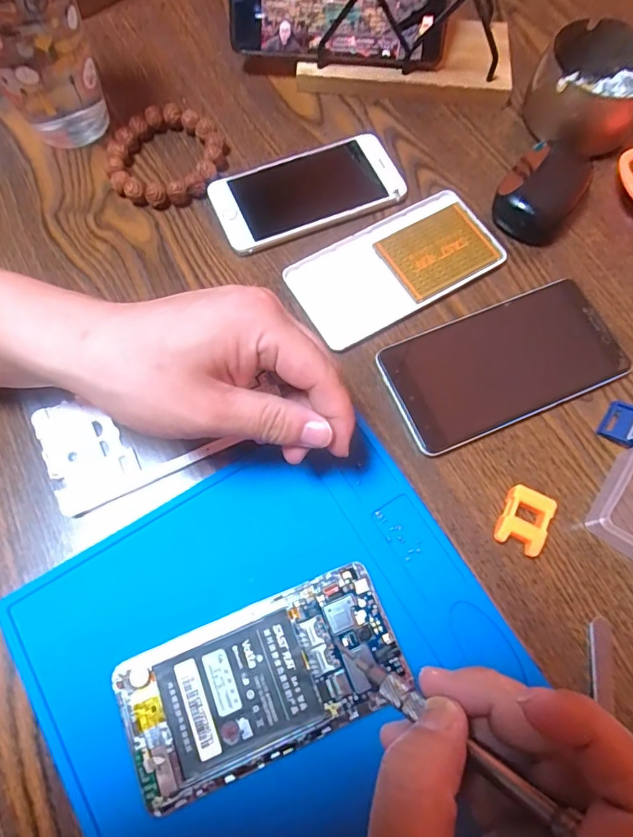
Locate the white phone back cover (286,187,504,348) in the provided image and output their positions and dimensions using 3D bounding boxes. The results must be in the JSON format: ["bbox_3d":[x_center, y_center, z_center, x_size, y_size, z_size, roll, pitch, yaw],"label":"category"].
[{"bbox_3d":[0.054,-0.105,0.346,0.142,0.006,0.072,-30,74,-11],"label":"white phone back cover"}]

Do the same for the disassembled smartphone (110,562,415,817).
[{"bbox_3d":[-0.028,0.135,0.258,0.140,0.010,0.071,-21,72,-8],"label":"disassembled smartphone"}]

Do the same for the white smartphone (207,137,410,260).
[{"bbox_3d":[-0.006,-0.167,0.367,0.135,0.009,0.069,-21,72,-8],"label":"white smartphone"}]

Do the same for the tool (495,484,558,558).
[{"bbox_3d":[0.119,0.059,0.288,0.027,0.013,0.034,26,72,8],"label":"tool"}]

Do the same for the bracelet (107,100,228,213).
[{"bbox_3d":[-0.109,-0.193,0.369,0.083,0.018,0.080,0,71,-1],"label":"bracelet"}]

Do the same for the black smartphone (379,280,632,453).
[{"bbox_3d":[0.119,-0.036,0.322,0.148,0.010,0.075,-22,72,-8],"label":"black smartphone"}]

